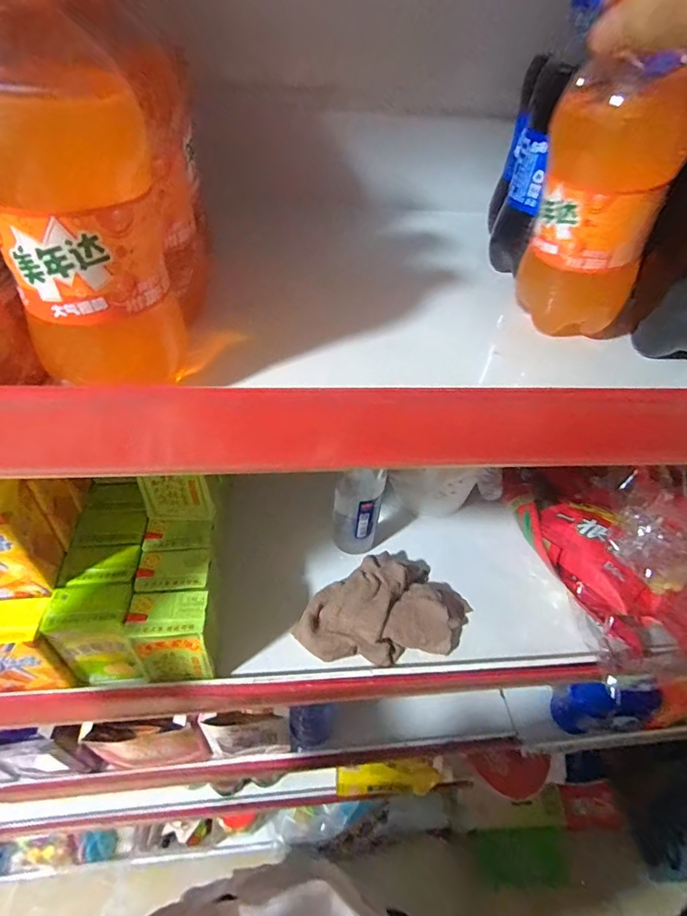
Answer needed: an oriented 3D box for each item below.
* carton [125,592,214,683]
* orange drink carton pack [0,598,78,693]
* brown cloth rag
[{"bbox_3d":[-0.153,0.164,0.427,0.062,0.083,0.046,0,46,-4],"label":"carton"},{"bbox_3d":[-0.288,0.166,0.414,0.067,0.086,0.048,-4,47,-9],"label":"orange drink carton pack"},{"bbox_3d":[0.045,0.152,0.499,0.184,0.040,0.110,-5,47,-10],"label":"brown cloth rag"}]

